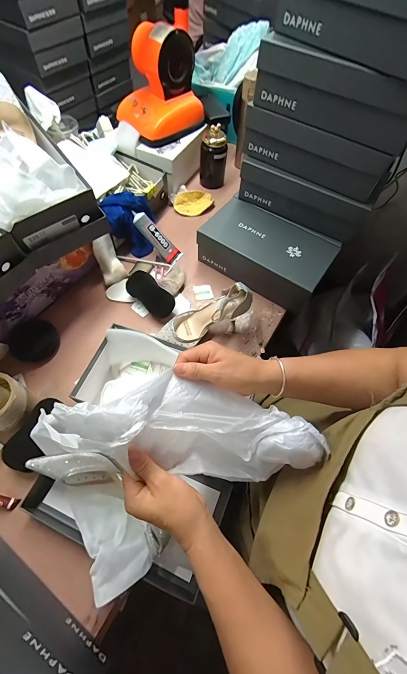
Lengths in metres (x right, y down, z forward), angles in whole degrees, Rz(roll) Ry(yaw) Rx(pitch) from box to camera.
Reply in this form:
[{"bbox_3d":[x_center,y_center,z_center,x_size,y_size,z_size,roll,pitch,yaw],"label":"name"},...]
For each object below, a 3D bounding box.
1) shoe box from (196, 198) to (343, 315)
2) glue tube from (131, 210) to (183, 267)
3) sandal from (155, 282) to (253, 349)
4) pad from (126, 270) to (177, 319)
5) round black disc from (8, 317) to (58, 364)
[{"bbox_3d":[0.150,-0.209,0.701,0.291,0.097,0.170,31,65,13],"label":"shoe box"},{"bbox_3d":[-0.118,-0.250,0.722,0.150,0.034,0.044,45,61,-25],"label":"glue tube"},{"bbox_3d":[-0.008,-0.047,0.599,0.199,0.141,0.084,-23,65,-14],"label":"sandal"},{"bbox_3d":[-0.121,-0.098,0.655,0.121,0.014,0.062,42,87,3],"label":"pad"},{"bbox_3d":[-0.362,0.007,0.609,0.091,0.009,0.091,2,83,-21],"label":"round black disc"}]

